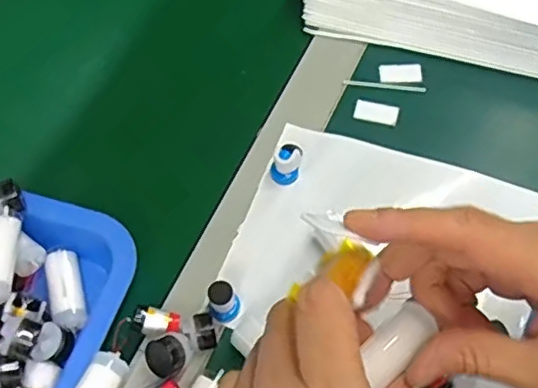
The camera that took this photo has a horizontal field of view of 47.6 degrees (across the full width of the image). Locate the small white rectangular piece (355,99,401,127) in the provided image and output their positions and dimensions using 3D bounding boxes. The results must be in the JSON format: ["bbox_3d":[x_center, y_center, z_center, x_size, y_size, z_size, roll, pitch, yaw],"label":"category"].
[{"bbox_3d":[0.077,-0.059,0.436,0.031,0.004,0.018,13,62,9],"label":"small white rectangular piece"}]

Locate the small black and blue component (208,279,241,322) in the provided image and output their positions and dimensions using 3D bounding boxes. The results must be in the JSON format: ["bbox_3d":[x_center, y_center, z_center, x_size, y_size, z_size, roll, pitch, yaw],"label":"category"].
[{"bbox_3d":[-0.026,0.062,0.358,0.017,0.023,0.016,-1,61,2],"label":"small black and blue component"}]

